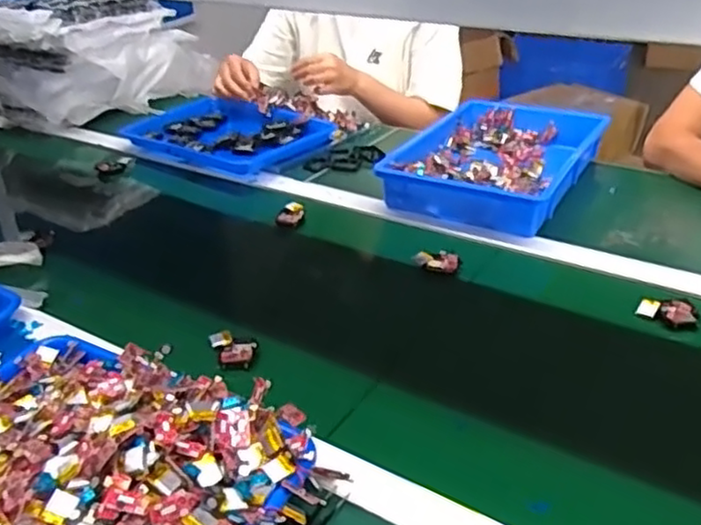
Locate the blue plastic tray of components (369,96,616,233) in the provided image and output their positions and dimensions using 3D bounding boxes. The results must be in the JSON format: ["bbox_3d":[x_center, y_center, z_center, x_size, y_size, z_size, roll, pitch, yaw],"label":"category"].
[{"bbox_3d":[0.226,-0.158,1.043,0.244,0.058,0.357,16,37,29],"label":"blue plastic tray of components"}]

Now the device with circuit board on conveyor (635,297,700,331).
[{"bbox_3d":[0.346,0.051,0.738,0.060,0.012,0.045,24,41,38],"label":"device with circuit board on conveyor"}]

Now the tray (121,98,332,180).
[{"bbox_3d":[-0.215,-0.232,1.232,0.357,0.036,0.232,17,37,30],"label":"tray"}]

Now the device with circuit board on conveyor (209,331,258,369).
[{"bbox_3d":[-0.122,0.086,0.710,0.046,0.020,0.049,-3,31,1],"label":"device with circuit board on conveyor"}]

